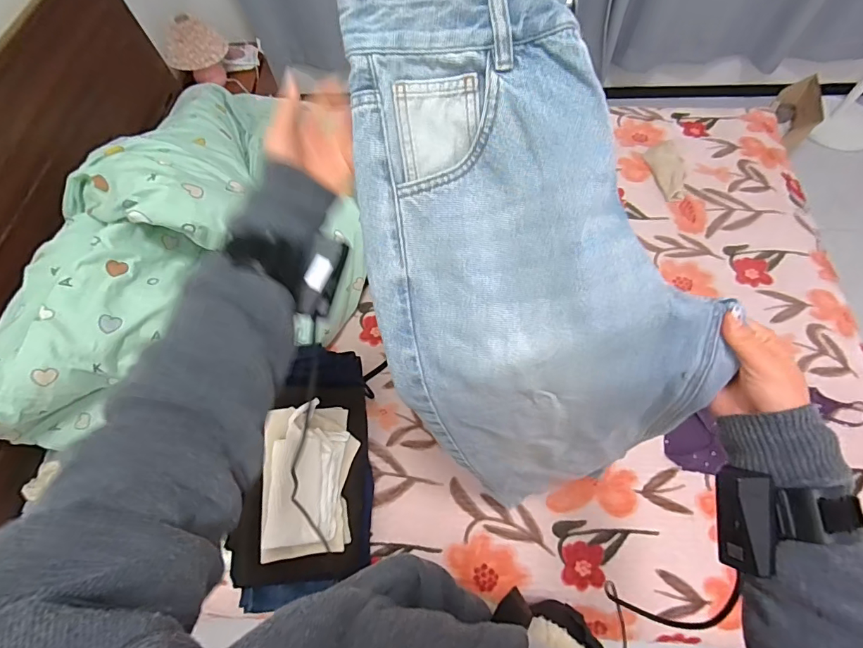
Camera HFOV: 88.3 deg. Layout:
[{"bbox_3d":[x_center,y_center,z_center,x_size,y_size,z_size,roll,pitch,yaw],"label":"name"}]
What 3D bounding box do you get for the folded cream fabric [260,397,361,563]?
[{"bbox_3d":[-0.227,0.293,0.847,0.172,0.052,0.280,13,70,-28],"label":"folded cream fabric"}]

